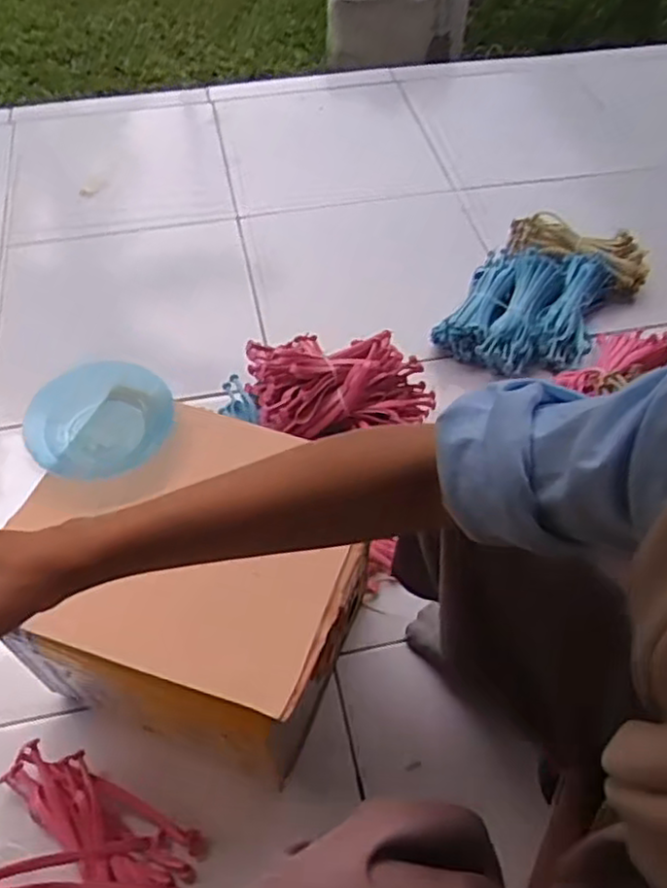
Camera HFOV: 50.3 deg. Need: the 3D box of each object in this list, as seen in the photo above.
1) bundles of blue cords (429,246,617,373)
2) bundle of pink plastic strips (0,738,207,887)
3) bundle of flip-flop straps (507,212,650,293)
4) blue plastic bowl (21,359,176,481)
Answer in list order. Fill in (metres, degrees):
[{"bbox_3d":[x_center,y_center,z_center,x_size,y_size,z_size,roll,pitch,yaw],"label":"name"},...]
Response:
[{"bbox_3d":[0.289,-0.207,1.040,0.196,0.061,0.254,27,58,17],"label":"bundles of blue cords"},{"bbox_3d":[-0.230,0.355,0.619,0.196,0.095,0.131,18,56,12],"label":"bundle of pink plastic strips"},{"bbox_3d":[0.387,-0.311,1.126,0.223,0.056,0.088,22,57,14],"label":"bundle of flip-flop straps"},{"bbox_3d":[-0.211,-0.023,0.643,0.126,0.034,0.116,1,54,-1],"label":"blue plastic bowl"}]

